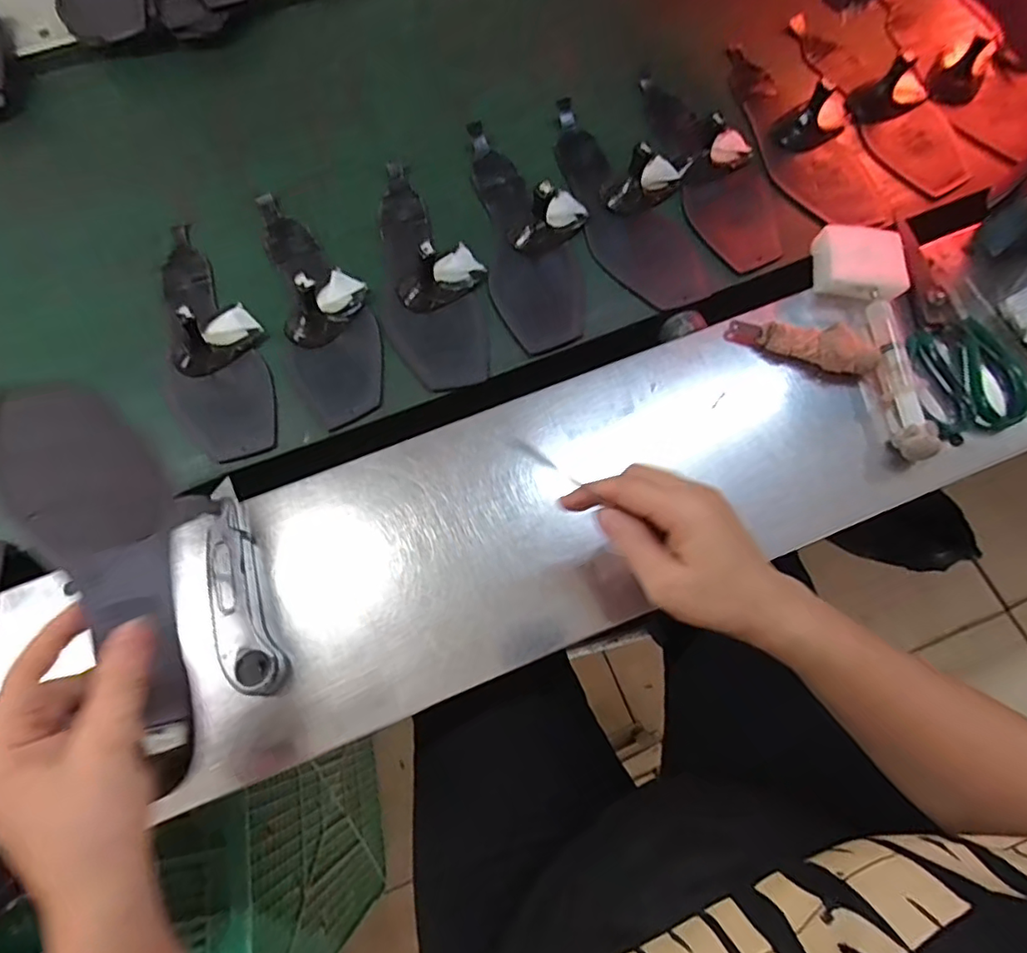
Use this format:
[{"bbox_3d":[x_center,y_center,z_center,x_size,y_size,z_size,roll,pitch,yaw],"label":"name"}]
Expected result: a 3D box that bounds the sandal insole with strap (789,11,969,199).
[{"bbox_3d":[0.388,-0.405,0.607,0.091,0.038,0.265,-16,71,-5],"label":"sandal insole with strap"}]

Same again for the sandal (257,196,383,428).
[{"bbox_3d":[-0.178,-0.173,0.520,0.084,0.048,0.265,-18,71,-6],"label":"sandal"}]

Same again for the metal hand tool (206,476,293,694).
[{"bbox_3d":[-0.203,0.076,0.424,0.037,0.019,0.166,-22,72,-7],"label":"metal hand tool"}]

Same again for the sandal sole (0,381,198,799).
[{"bbox_3d":[-0.229,0.050,0.344,0.078,0.016,0.245,-18,76,-52],"label":"sandal sole"}]

